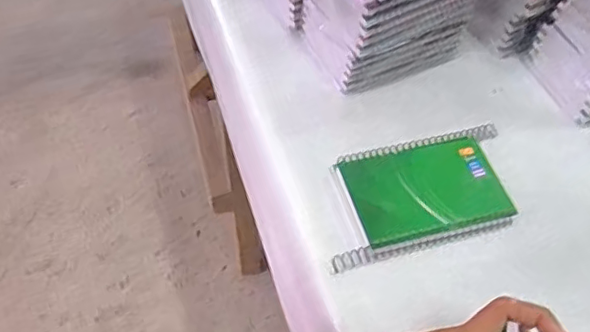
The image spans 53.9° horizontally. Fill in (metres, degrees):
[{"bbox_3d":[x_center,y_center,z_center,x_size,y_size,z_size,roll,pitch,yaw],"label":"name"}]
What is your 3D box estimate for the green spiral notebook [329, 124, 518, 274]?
[{"bbox_3d":[0.105,0.021,0.491,0.172,0.019,0.098,-13,57,-13],"label":"green spiral notebook"}]

